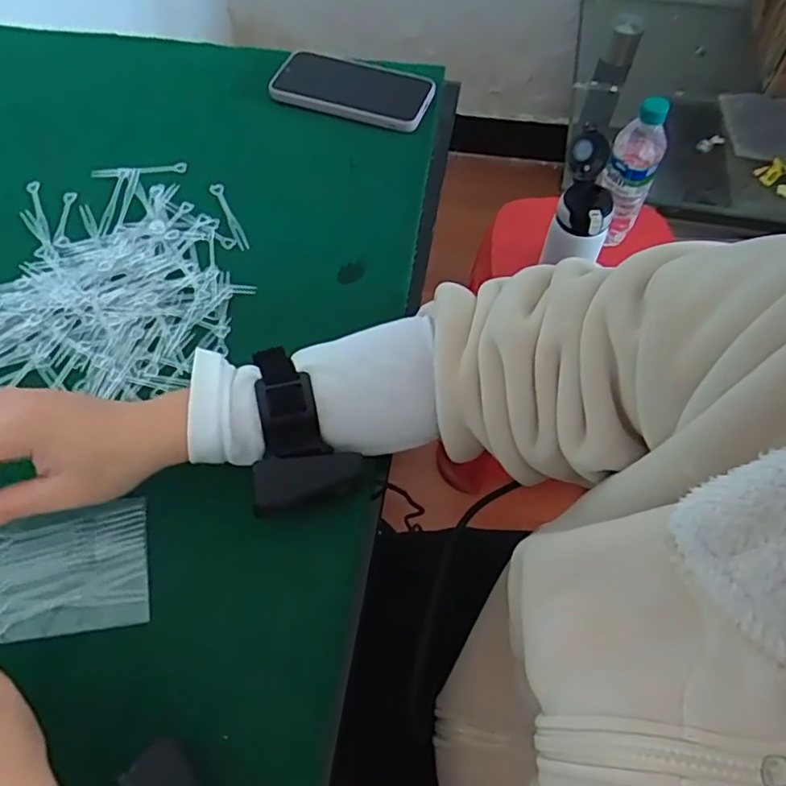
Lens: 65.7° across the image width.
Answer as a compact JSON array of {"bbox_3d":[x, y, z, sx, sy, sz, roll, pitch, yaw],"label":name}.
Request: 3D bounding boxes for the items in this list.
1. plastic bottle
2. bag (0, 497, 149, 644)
[{"bbox_3d":[0.330,-0.307,0.851,0.069,0.215,0.061,27,63,15],"label":"plastic bottle"},{"bbox_3d":[-0.207,0.104,0.365,0.109,0.004,0.078,0,62,-26],"label":"bag"}]

